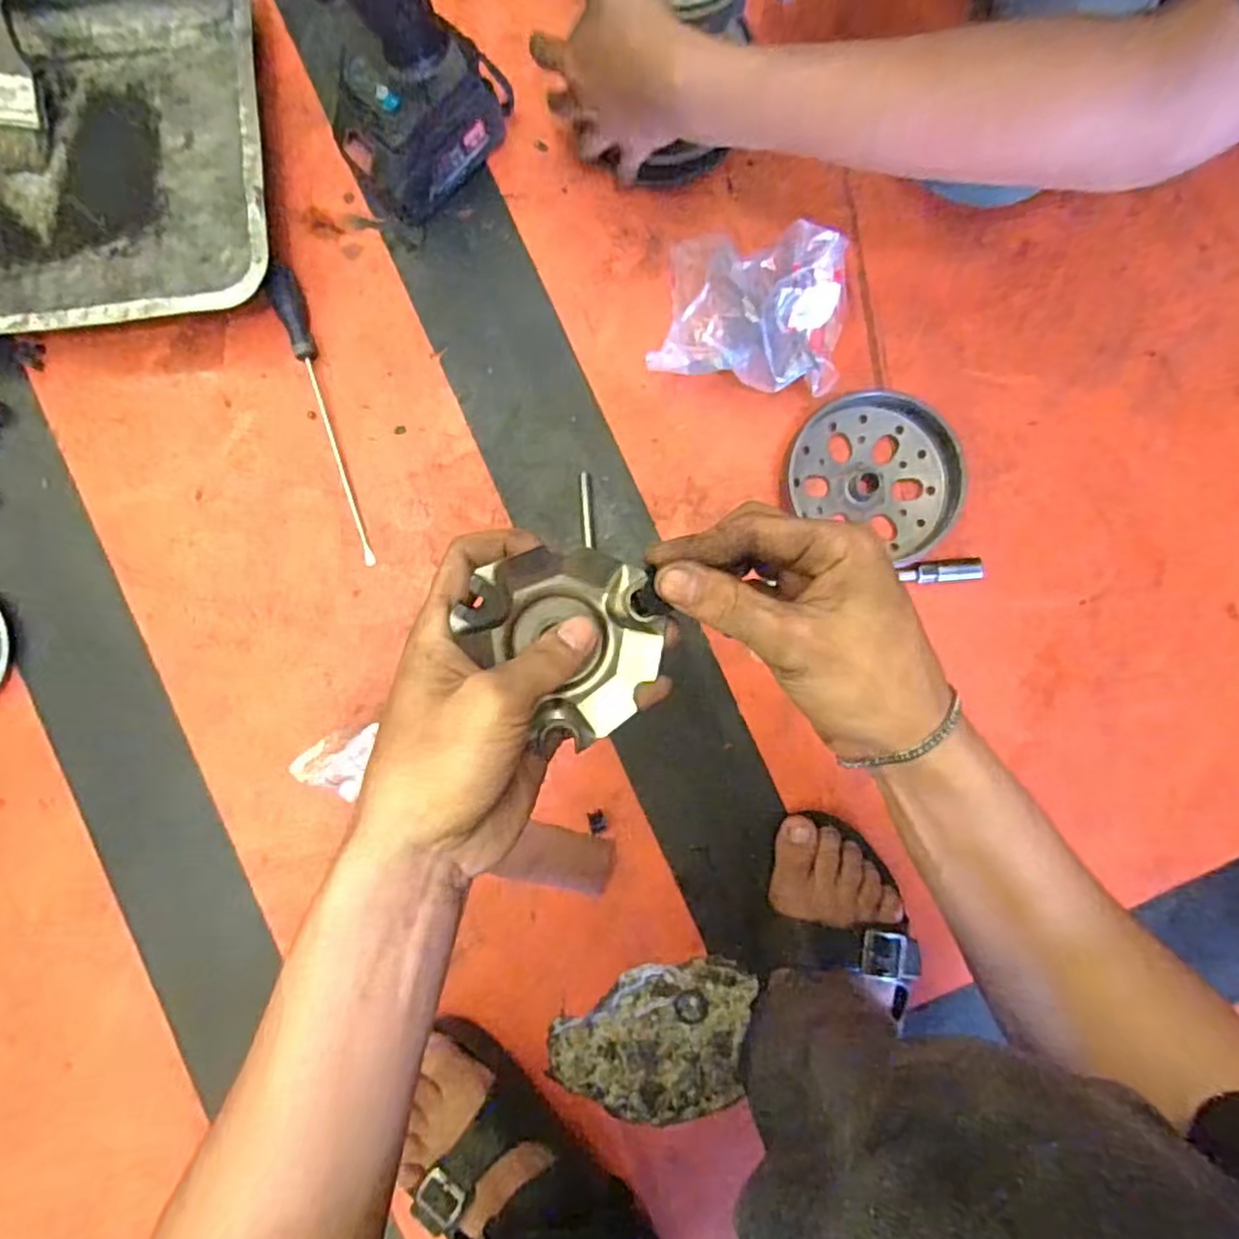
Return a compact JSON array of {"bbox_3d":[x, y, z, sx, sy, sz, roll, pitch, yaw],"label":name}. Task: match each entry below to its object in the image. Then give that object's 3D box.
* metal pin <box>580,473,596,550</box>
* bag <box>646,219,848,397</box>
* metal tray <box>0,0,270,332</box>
[{"bbox_3d":[-0.025,-0.087,0.550,0.009,0.008,0.061,-4,89,0],"label":"metal pin"},{"bbox_3d":[0.102,-0.232,0.515,0.138,0.089,0.119,12,89,0],"label":"bag"},{"bbox_3d":[-0.472,-0.365,0.536,0.401,0.050,0.296,-4,89,0],"label":"metal tray"}]

